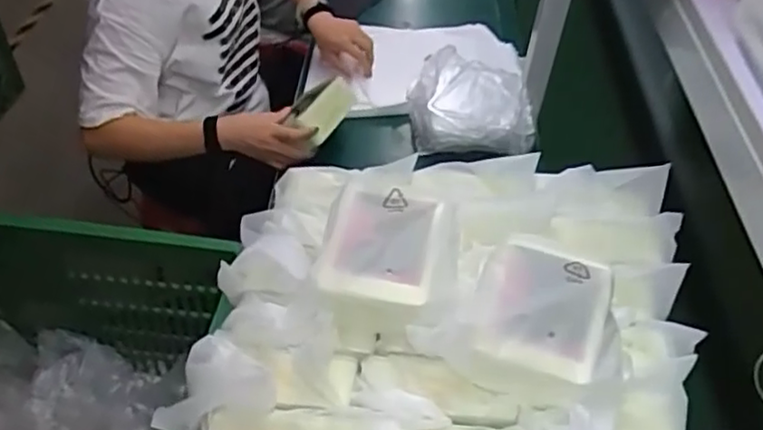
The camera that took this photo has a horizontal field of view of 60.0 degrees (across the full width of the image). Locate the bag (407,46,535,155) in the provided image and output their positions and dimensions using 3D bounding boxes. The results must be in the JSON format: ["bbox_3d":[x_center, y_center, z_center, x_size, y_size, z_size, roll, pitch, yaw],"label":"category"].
[{"bbox_3d":[0.156,-0.191,1.133,0.217,0.127,0.155,12,47,8],"label":"bag"}]

